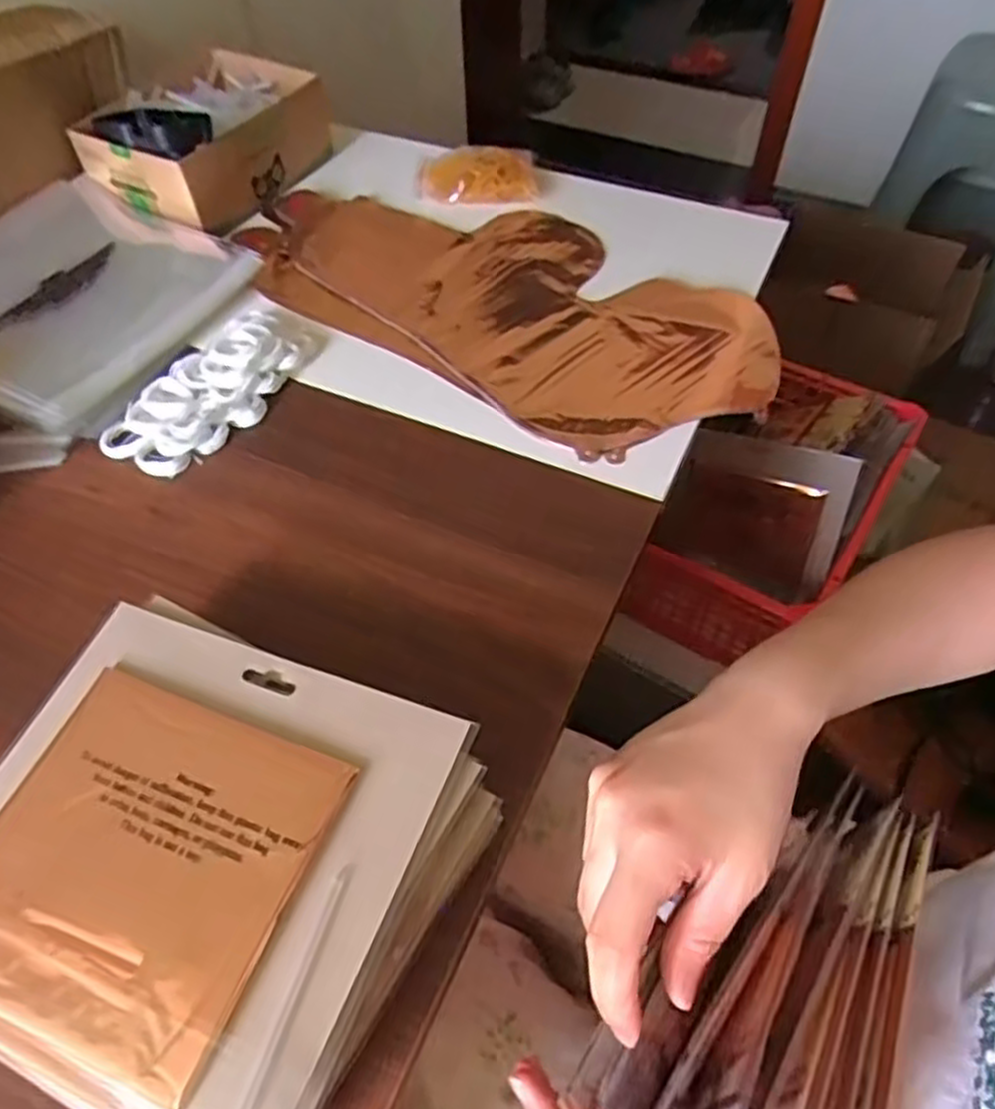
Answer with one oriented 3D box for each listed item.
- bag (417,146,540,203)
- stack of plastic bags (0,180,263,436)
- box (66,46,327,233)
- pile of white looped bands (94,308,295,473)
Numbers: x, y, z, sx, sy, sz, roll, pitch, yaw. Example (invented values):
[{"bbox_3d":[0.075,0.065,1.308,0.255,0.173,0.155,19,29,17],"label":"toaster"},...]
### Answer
[{"bbox_3d":[-0.017,-0.337,0.670,0.106,0.034,0.052,-9,55,-5],"label":"bag"},{"bbox_3d":[-0.326,-0.199,0.572,0.206,0.040,0.201,26,59,19],"label":"stack of plastic bags"},{"bbox_3d":[-0.252,-0.366,0.660,0.138,0.087,0.191,31,61,22],"label":"box"},{"bbox_3d":[-0.197,-0.116,0.517,0.073,0.024,0.146,27,59,19],"label":"pile of white looped bands"}]

